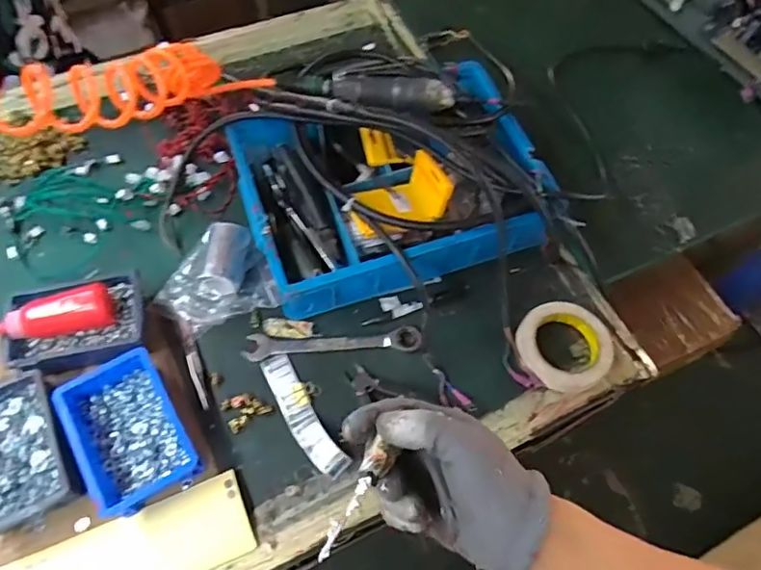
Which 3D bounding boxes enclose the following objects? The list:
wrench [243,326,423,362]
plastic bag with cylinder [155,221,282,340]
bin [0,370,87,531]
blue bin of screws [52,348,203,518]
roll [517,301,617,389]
[{"bbox_3d":[-0.055,0.068,0.633,0.204,0.015,0.033,-2,63,-5],"label":"wrench"},{"bbox_3d":[-0.204,-0.009,0.653,0.138,0.041,0.118,-17,65,-12],"label":"plastic bag with cylinder"},{"bbox_3d":[-0.367,0.169,0.544,0.101,0.054,0.149,-27,67,-16],"label":"bin"},{"bbox_3d":[-0.259,0.150,0.558,0.096,0.056,0.148,-28,68,-17],"label":"blue bin of screws"},{"bbox_3d":[0.220,0.072,0.638,0.105,0.024,0.104,2,62,-3],"label":"roll"}]

